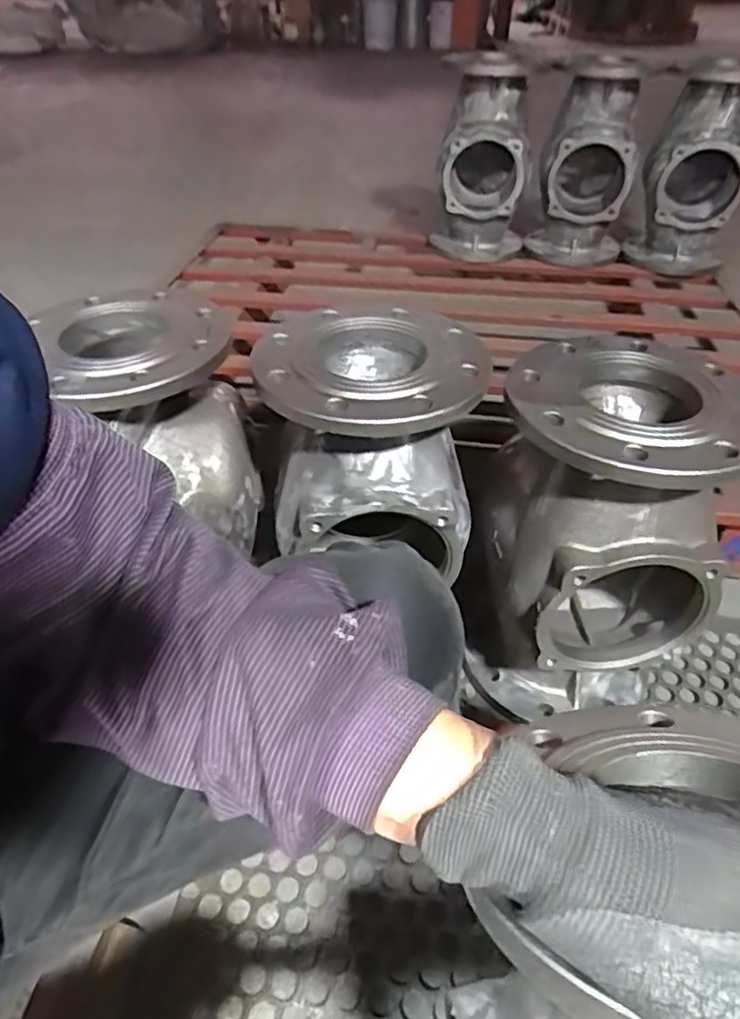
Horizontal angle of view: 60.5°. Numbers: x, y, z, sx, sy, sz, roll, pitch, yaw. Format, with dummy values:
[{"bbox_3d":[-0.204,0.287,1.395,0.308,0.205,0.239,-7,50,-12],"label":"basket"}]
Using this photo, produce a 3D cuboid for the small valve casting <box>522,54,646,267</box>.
[{"bbox_3d":[0.475,-0.730,1.375,0.199,0.375,0.269,13,44,14],"label":"small valve casting"}]

